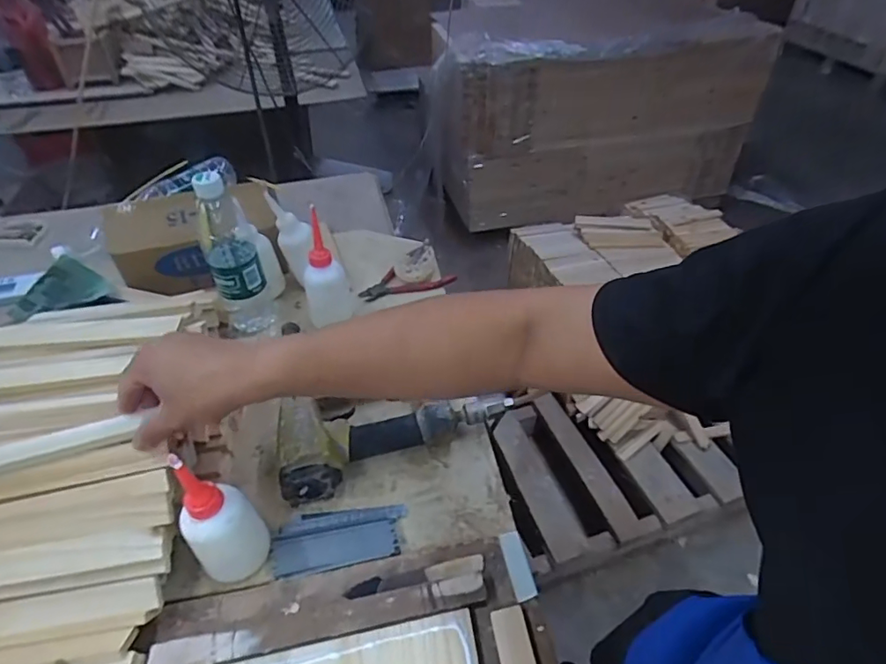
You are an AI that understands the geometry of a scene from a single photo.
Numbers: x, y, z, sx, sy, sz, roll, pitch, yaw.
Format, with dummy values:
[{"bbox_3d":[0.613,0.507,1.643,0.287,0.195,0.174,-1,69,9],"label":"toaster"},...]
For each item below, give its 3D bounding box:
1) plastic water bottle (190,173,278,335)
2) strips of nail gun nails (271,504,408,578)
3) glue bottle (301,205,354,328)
[{"bbox_3d":[-0.278,-0.102,0.697,0.060,0.234,0.070,-16,41,-12],"label":"plastic water bottle"},{"bbox_3d":[-0.103,0.202,0.523,0.127,0.009,0.064,-5,42,-6],"label":"strips of nail gun nails"},{"bbox_3d":[-0.164,-0.083,0.717,0.061,0.162,0.052,-13,41,-9],"label":"glue bottle"}]

